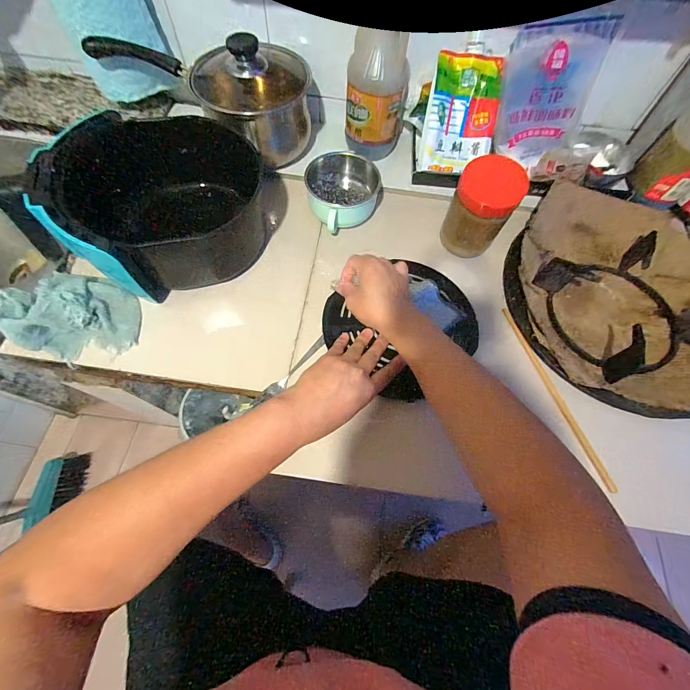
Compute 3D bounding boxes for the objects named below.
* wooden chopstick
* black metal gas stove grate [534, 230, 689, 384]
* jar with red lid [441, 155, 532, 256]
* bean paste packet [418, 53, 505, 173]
[{"bbox_3d":[0.259,0.057,0.405,0.011,0.012,0.239,-16,67,-10],"label":"wooden chopstick"},{"bbox_3d":[0.396,-0.056,0.455,0.191,0.061,0.180,-14,66,-9],"label":"black metal gas stove grate"},{"bbox_3d":[0.186,-0.184,0.446,0.075,0.114,0.081,1,65,-2],"label":"jar with red lid"},{"bbox_3d":[0.176,-0.347,0.493,0.103,0.151,0.020,4,21,-4],"label":"bean paste packet"}]

